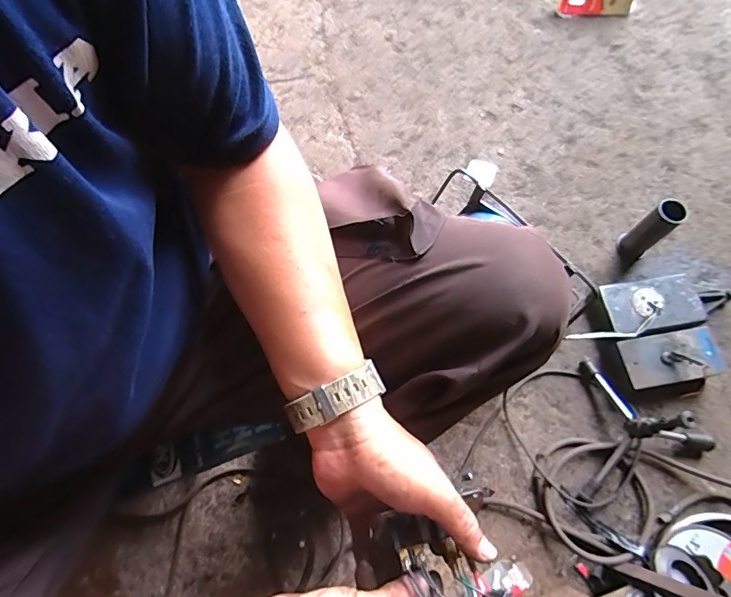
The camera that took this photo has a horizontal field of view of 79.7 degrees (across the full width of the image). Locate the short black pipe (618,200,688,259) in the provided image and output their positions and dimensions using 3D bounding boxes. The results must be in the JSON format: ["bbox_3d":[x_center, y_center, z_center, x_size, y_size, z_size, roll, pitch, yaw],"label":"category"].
[{"bbox_3d":[0.513,-0.122,0.791,0.044,0.137,0.047,-38,74,-12],"label":"short black pipe"}]

